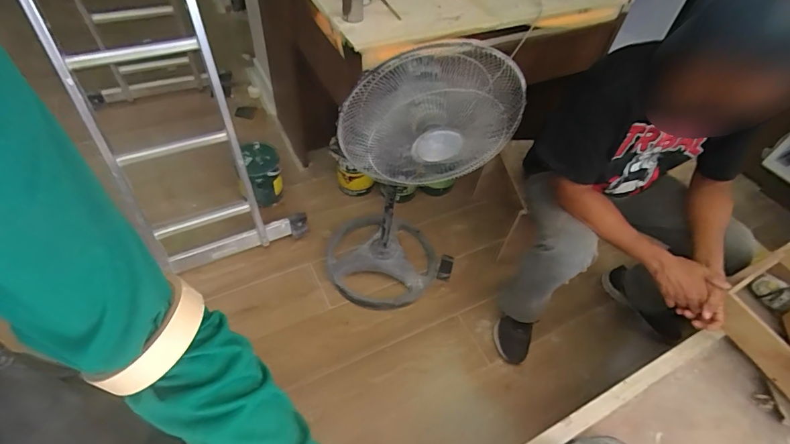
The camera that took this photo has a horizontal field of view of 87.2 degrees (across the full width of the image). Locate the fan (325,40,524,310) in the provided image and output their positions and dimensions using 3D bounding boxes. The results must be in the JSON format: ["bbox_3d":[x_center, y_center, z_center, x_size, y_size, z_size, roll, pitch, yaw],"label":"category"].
[{"bbox_3d":[0.006,-0.126,1.230,0.431,0.891,0.389,-8,52,-13],"label":"fan"}]

